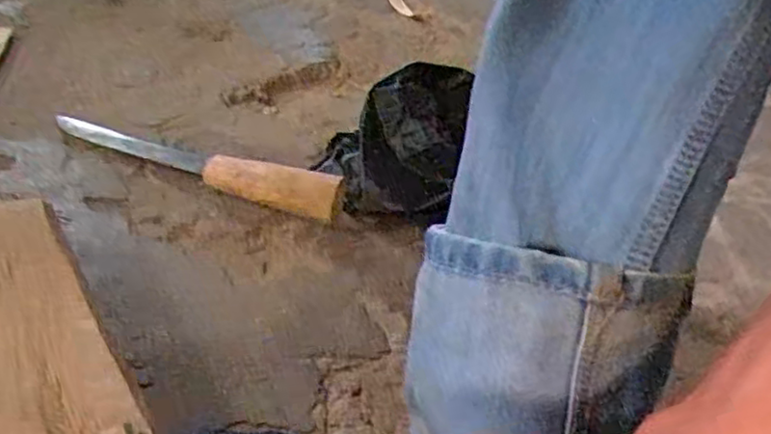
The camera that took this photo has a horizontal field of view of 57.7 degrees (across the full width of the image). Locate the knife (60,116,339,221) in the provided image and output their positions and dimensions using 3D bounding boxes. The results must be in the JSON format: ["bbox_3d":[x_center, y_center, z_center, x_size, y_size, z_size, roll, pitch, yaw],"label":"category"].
[{"bbox_3d":[-0.191,-0.058,0.664,0.311,0.041,0.048,19,36,16],"label":"knife"}]

